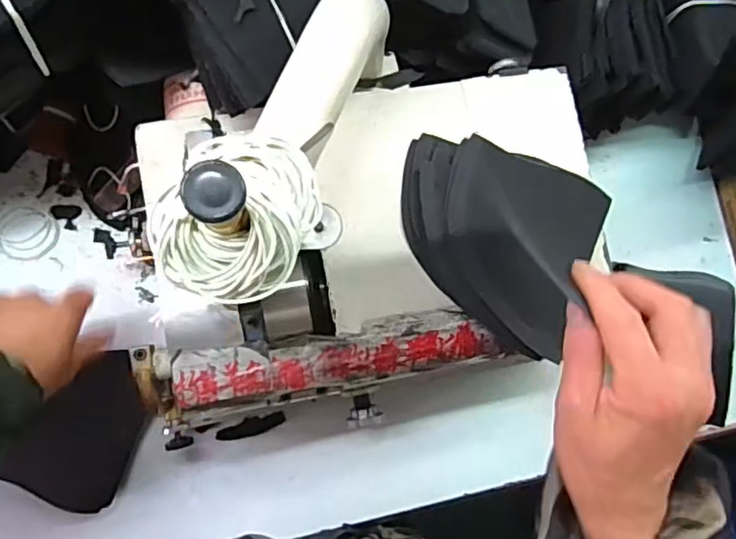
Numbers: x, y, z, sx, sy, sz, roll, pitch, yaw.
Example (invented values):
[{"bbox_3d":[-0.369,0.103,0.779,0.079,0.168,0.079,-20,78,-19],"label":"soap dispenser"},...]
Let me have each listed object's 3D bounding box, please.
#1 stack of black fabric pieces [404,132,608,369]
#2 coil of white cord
[{"bbox_3d":[0.093,-0.019,0.434,0.146,0.035,0.137,16,83,-5],"label":"stack of black fabric pieces"},{"bbox_3d":[-0.056,-0.023,0.258,0.066,0.028,0.073,13,84,-5],"label":"coil of white cord"}]

